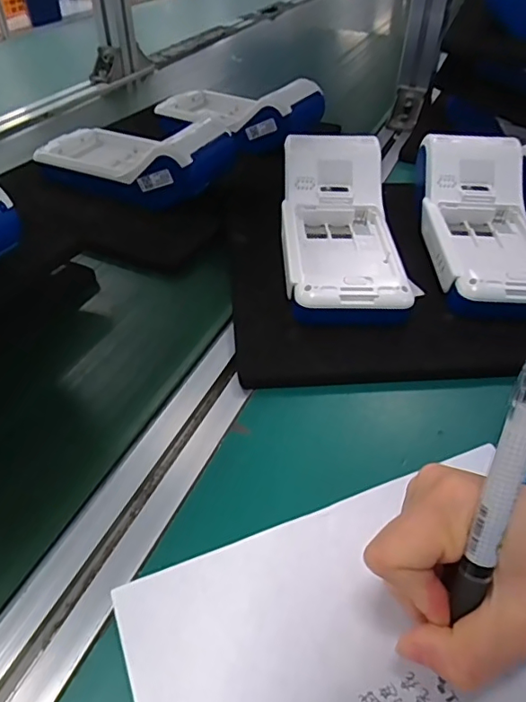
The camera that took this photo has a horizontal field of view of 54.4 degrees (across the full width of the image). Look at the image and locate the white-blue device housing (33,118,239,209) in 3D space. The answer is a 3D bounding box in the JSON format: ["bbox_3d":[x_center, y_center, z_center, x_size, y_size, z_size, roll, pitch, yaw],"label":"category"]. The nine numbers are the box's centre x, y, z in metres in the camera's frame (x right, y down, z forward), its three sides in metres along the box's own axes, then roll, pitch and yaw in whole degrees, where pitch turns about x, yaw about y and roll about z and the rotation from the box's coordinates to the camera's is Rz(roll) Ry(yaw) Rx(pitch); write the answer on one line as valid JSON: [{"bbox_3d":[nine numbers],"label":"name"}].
[{"bbox_3d":[-0.124,-0.189,0.486,0.191,0.059,0.093,21,47,21],"label":"white-blue device housing"}]

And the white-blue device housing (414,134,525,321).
[{"bbox_3d":[0.170,-0.101,0.384,0.084,0.051,0.181,3,43,2],"label":"white-blue device housing"}]

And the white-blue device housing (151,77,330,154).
[{"bbox_3d":[-0.028,-0.280,0.580,0.194,0.054,0.089,23,47,22],"label":"white-blue device housing"}]

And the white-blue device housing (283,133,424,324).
[{"bbox_3d":[0.059,-0.093,0.378,0.088,0.060,0.180,2,43,1],"label":"white-blue device housing"}]

